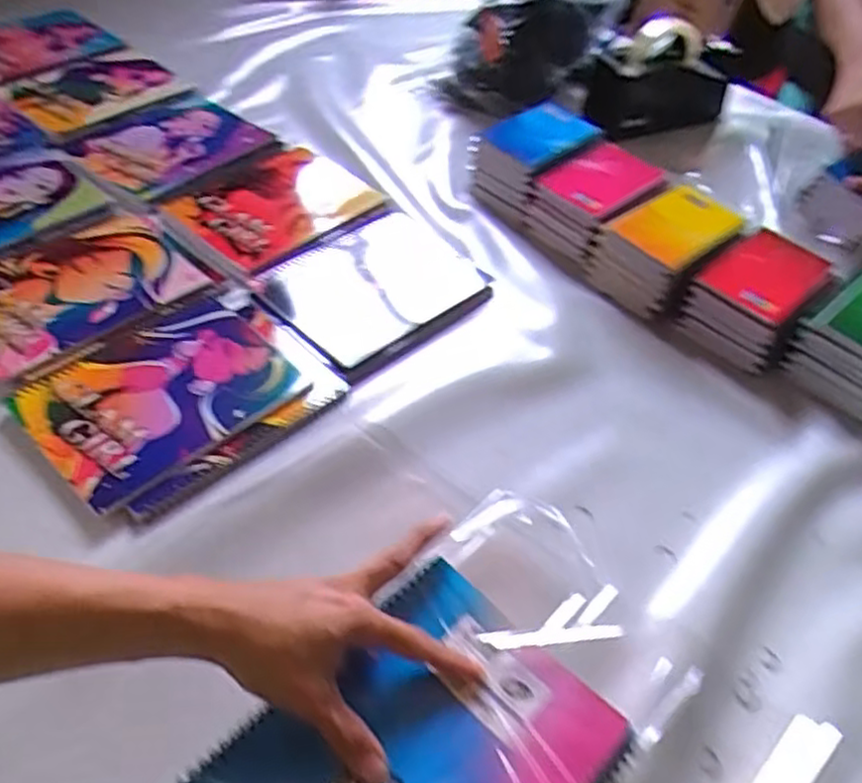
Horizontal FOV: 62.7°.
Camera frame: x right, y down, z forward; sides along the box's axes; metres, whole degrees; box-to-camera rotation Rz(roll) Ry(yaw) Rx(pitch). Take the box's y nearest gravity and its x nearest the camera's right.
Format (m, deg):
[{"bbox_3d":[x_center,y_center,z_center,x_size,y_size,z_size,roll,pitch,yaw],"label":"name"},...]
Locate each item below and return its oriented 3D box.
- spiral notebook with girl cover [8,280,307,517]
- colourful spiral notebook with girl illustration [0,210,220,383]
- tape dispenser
[{"bbox_3d":[-0.216,-0.002,0.591,0.209,0.016,0.150,-34,60,-31],"label":"spiral notebook with girl cover"},{"bbox_3d":[-0.328,-0.099,0.658,0.159,0.012,0.204,38,55,25],"label":"colourful spiral notebook with girl illustration"},{"bbox_3d":[0.303,-0.417,0.932,0.198,0.116,0.075,-17,52,-20],"label":"tape dispenser"}]

